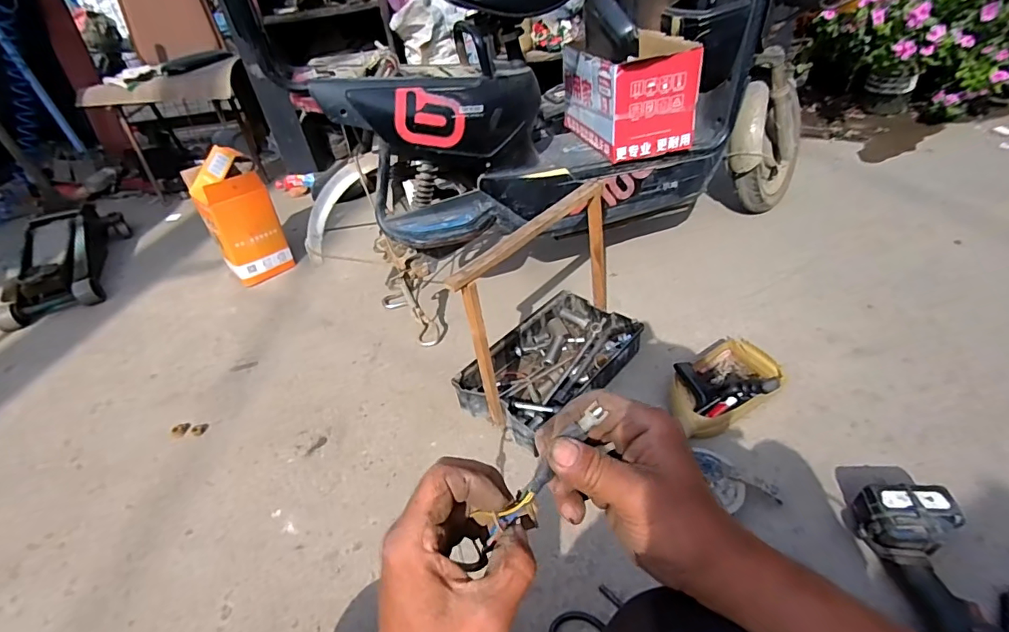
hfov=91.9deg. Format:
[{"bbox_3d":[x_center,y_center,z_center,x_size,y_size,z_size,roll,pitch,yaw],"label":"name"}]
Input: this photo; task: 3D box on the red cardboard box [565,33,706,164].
[{"bbox_3d":[0.271,-0.500,1.092,0.189,0.197,0.281,-17,40,-11],"label":"red cardboard box"}]

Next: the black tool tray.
[{"bbox_3d":[0.097,0.104,1.047,0.228,0.074,0.381,29,51,36],"label":"black tool tray"}]

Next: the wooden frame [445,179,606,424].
[{"bbox_3d":[0.074,-0.032,0.959,0.058,0.338,0.409,28,52,32],"label":"wooden frame"}]

